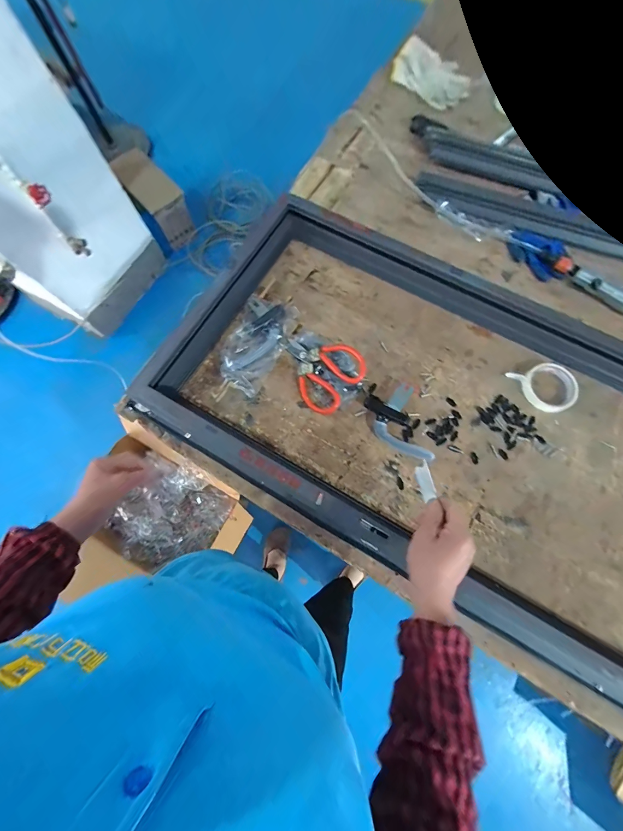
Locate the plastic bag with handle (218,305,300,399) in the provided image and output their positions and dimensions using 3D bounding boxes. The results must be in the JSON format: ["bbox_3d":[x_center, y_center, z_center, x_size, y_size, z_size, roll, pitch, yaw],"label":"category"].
[{"bbox_3d":[-0.107,-0.148,0.633,0.105,0.035,0.199,30,78,9],"label":"plastic bag with handle"}]

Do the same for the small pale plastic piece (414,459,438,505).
[{"bbox_3d":[0.156,0.090,0.437,0.022,0.008,0.051,-16,77,23],"label":"small pale plastic piece"}]

